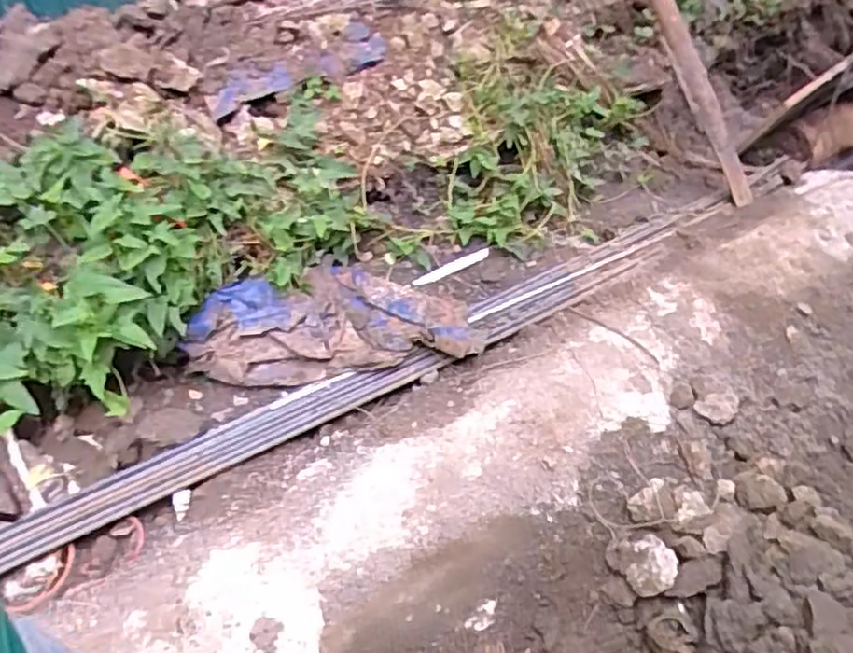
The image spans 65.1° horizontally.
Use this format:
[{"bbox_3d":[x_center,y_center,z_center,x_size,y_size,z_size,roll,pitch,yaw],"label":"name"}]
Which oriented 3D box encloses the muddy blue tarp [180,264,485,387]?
[{"bbox_3d":[-0.222,-0.041,1.612,0.663,0.113,0.328,-7,43,0],"label":"muddy blue tarp"}]

